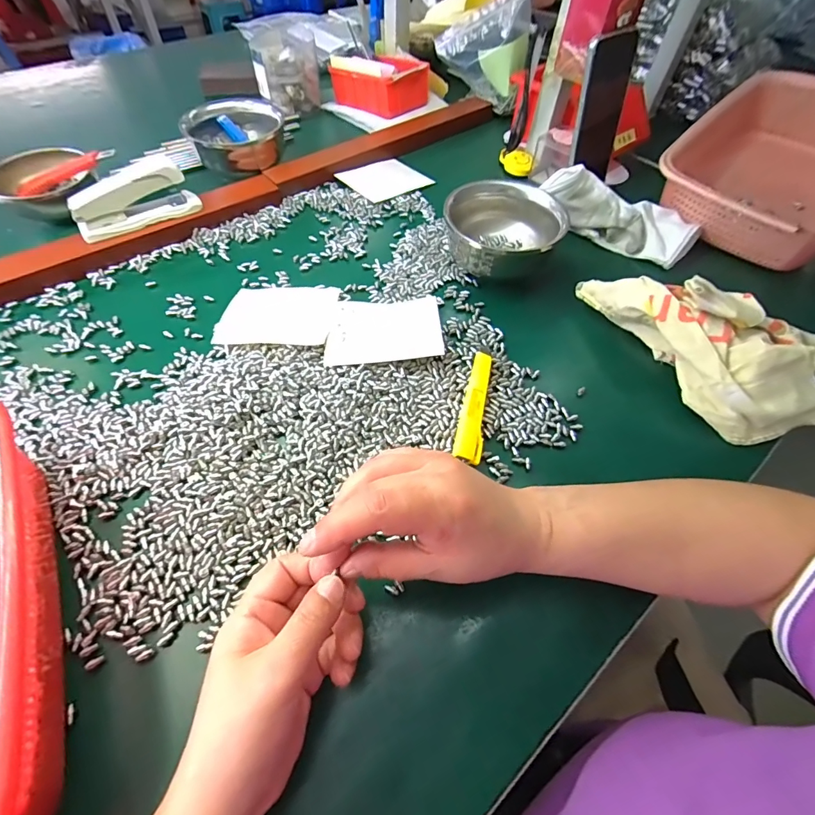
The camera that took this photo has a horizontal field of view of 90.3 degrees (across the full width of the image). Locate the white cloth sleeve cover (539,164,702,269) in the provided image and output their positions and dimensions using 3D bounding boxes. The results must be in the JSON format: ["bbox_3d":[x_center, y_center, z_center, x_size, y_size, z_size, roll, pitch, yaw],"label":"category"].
[{"bbox_3d":[0.254,-0.235,0.490,0.190,0.054,0.080,24,57,13],"label":"white cloth sleeve cover"}]

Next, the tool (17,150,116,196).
[{"bbox_3d":[-0.401,-0.280,0.481,0.118,0.016,0.024,-23,57,4],"label":"tool"}]

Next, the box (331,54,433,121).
[{"bbox_3d":[-0.040,-0.526,0.656,0.142,0.054,0.106,38,63,21],"label":"box"}]

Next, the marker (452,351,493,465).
[{"bbox_3d":[0.059,-0.004,0.353,0.022,0.012,0.114,12,55,5],"label":"marker"}]

